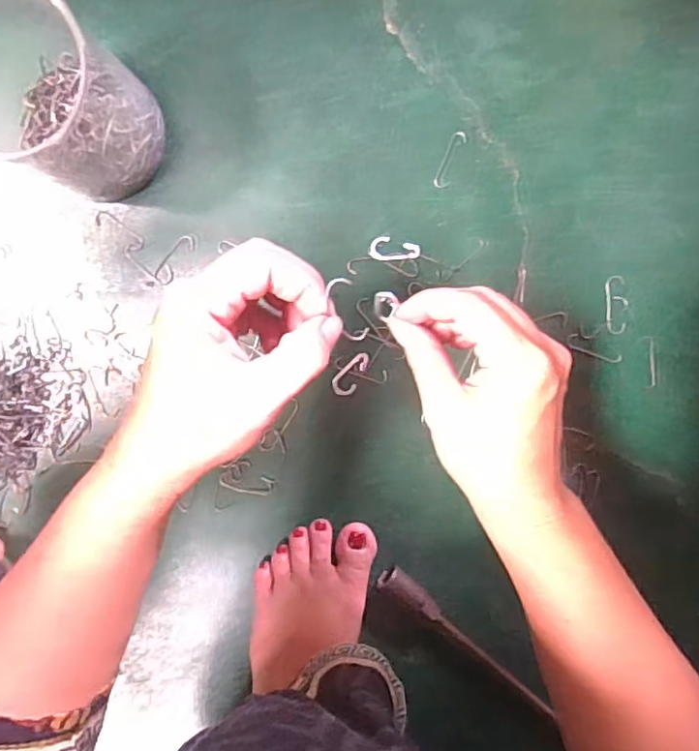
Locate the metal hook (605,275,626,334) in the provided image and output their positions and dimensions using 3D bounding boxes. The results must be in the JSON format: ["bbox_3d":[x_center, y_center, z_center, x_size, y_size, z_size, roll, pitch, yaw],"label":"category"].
[{"bbox_3d":[0.198,-0.052,0.426,0.014,0.004,0.043,-5,93,4],"label":"metal hook"}]

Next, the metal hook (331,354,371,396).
[{"bbox_3d":[0.001,-0.002,0.438,0.019,0.004,0.036,28,95,1],"label":"metal hook"}]

